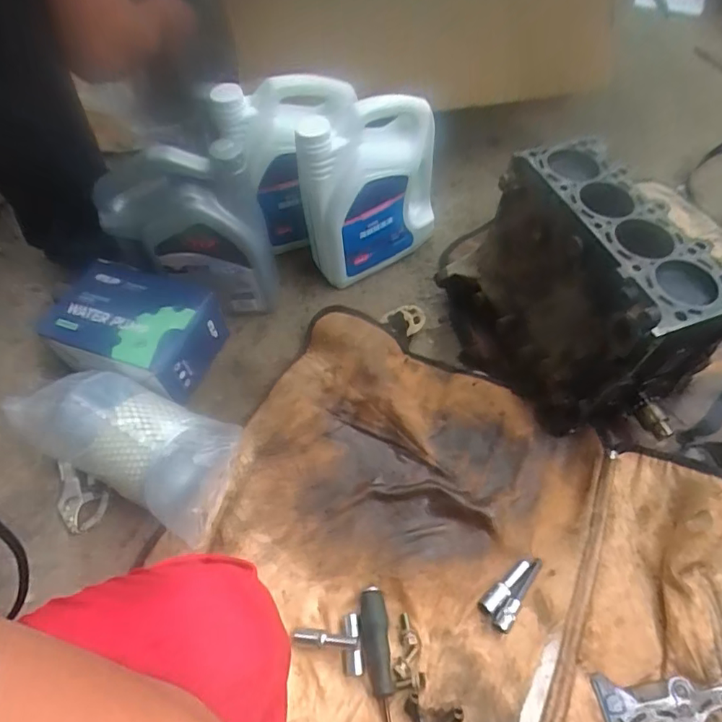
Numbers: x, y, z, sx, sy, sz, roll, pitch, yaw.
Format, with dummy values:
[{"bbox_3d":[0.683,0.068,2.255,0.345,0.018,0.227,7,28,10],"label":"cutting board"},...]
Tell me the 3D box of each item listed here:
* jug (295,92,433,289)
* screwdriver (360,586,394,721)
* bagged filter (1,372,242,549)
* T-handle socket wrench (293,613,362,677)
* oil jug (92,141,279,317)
[{"bbox_3d":[0.010,-0.270,0.830,0.191,0.280,0.129,-28,61,-13],"label":"jug"},{"bbox_3d":[0.023,0.390,0.574,0.030,0.026,0.258,-6,59,0],"label":"screwdriver"},{"bbox_3d":[-0.316,0.104,0.723,0.301,0.100,0.150,25,63,17],"label":"bagged filter"},{"bbox_3d":[-0.038,0.339,0.611,0.078,0.023,0.062,-11,59,-4],"label":"T-handle socket wrench"},{"bbox_3d":[-0.274,-0.208,0.835,0.257,0.264,0.136,3,59,5],"label":"oil jug"}]

